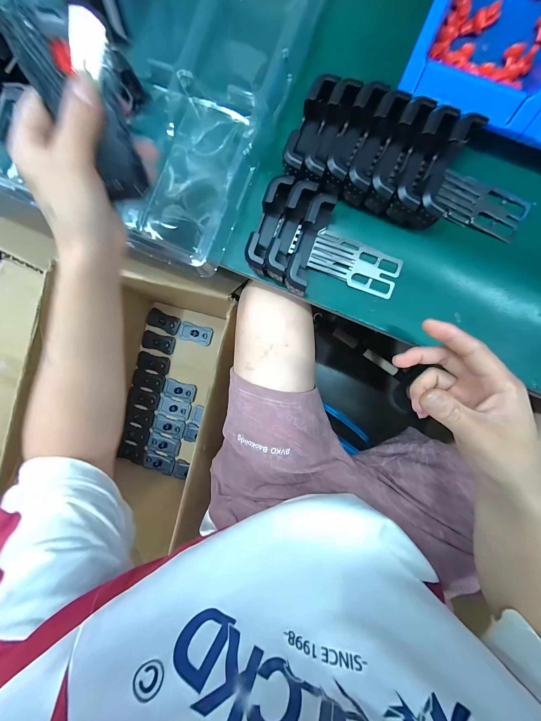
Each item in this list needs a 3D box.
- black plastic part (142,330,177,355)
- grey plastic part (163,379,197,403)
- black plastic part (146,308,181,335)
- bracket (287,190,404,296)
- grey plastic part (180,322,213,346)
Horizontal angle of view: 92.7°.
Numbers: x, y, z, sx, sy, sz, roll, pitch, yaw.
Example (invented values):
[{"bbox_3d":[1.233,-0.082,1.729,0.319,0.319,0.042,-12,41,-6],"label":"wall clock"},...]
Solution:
[{"bbox_3d":[-0.373,-0.059,0.859,0.113,0.005,0.058,15,92,6],"label":"black plastic part"},{"bbox_3d":[-0.300,0.100,0.846,0.112,0.011,0.060,11,91,6],"label":"grey plastic part"},{"bbox_3d":[-0.355,-0.129,0.849,0.117,0.008,0.059,22,92,5],"label":"black plastic part"},{"bbox_3d":[0.078,-0.110,0.268,0.123,0.037,0.097,15,97,3],"label":"bracket"},{"bbox_3d":[-0.241,-0.086,0.835,0.109,0.009,0.059,16,92,6],"label":"grey plastic part"}]

